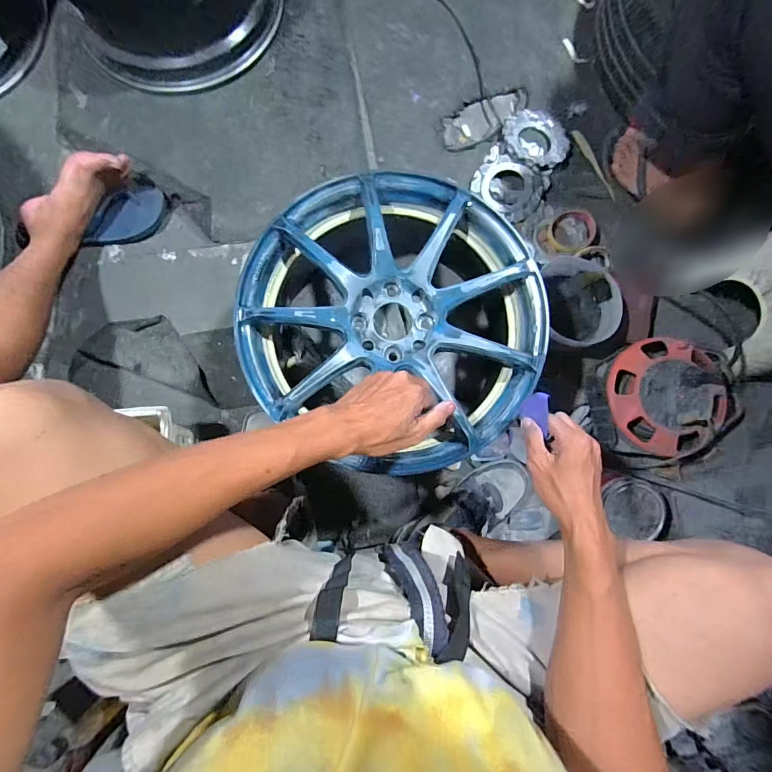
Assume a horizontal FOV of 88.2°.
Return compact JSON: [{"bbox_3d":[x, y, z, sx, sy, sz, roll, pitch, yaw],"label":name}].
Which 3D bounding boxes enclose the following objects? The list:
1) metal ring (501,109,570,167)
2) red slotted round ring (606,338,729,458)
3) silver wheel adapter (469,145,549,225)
[{"bbox_3d":[0.308,-0.505,0.815,0.137,0.021,0.131,0,83,-2],"label":"metal ring"},{"bbox_3d":[0.480,0.015,0.664,0.195,0.062,0.195,0,83,-2],"label":"red slotted round ring"},{"bbox_3d":[0.251,-0.409,0.802,0.141,0.020,0.120,29,83,2],"label":"silver wheel adapter"}]

